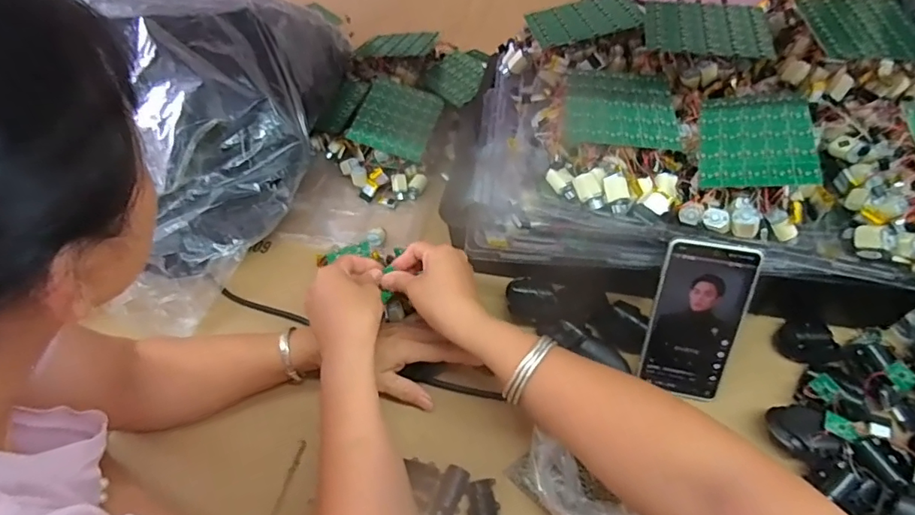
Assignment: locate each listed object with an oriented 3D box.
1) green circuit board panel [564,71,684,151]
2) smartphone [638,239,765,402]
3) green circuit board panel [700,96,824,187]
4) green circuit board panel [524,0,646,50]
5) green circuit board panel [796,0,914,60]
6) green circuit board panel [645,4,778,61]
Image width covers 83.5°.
[{"bbox_3d":[0.162,-0.152,0.513,0.106,0.008,0.123,7,51,3],"label":"green circuit board panel"},{"bbox_3d":[0.227,0.063,0.485,0.081,0.161,0.011,9,25,12],"label":"smartphone"},{"bbox_3d":[0.271,-0.109,0.467,0.089,0.007,0.124,1,50,25],"label":"green circuit board panel"},{"bbox_3d":[0.153,-0.290,0.622,0.124,0.010,0.089,-13,48,5],"label":"green circuit board panel"},{"bbox_3d":[0.450,-0.253,0.559,0.141,0.010,0.104,0,60,-5],"label":"green circuit board panel"},{"bbox_3d":[0.277,-0.258,0.571,0.128,0.011,0.104,9,54,10],"label":"green circuit board panel"}]

